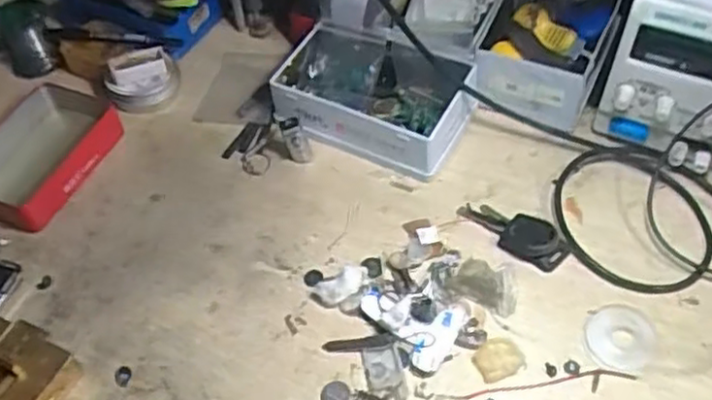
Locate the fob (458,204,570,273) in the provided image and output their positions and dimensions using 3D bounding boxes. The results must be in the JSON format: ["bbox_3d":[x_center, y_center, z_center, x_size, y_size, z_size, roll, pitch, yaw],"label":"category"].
[{"bbox_3d":[0.120,0.021,0.556,0.088,0.018,0.029,26,59,23],"label":"fob"}]

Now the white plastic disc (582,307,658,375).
[{"bbox_3d":[0.186,0.097,0.511,0.046,0.004,0.050,-2,52,3],"label":"white plastic disc"}]

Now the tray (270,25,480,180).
[{"bbox_3d":[0.011,-0.090,0.633,0.172,0.047,0.099,17,56,17],"label":"tray"}]

